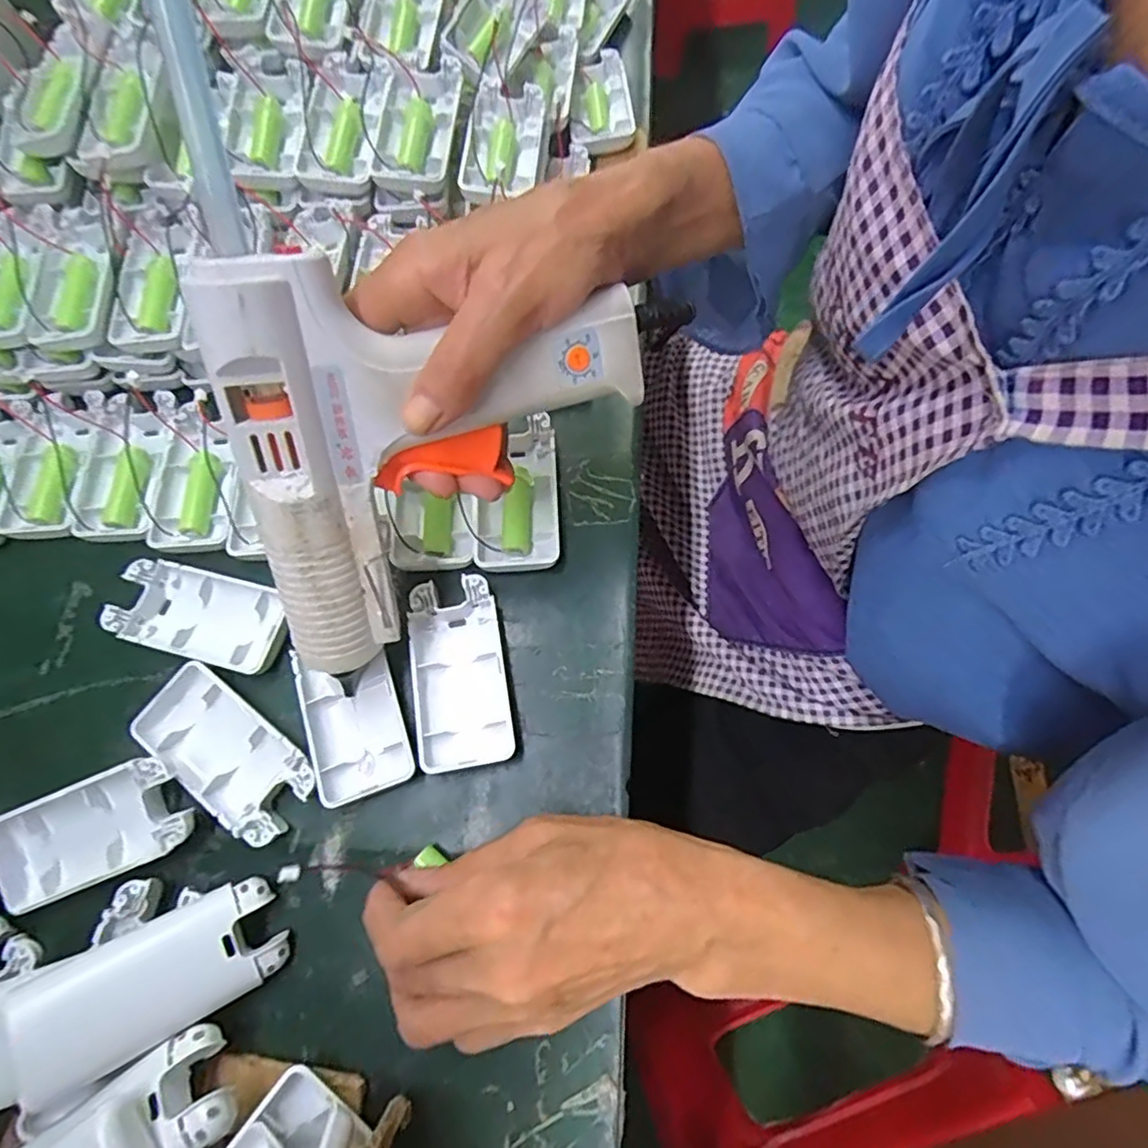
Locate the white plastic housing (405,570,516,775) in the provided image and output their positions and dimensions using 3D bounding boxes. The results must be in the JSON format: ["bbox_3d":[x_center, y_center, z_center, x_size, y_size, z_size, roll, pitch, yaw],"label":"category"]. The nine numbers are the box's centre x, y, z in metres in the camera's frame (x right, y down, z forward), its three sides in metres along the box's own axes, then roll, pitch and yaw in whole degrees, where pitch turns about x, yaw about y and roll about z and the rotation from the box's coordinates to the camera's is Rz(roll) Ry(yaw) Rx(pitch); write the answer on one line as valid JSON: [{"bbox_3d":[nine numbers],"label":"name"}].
[{"bbox_3d":[-0.058,0.049,0.310,0.045,0.016,0.094,-11,69,-1],"label":"white plastic housing"}]

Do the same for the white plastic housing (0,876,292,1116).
[{"bbox_3d":[-0.171,0.166,0.255,0.091,0.020,0.043,-20,76,-30],"label":"white plastic housing"}]

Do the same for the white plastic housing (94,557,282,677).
[{"bbox_3d":[-0.197,0.023,0.329,0.092,0.019,0.043,12,70,8],"label":"white plastic housing"}]

